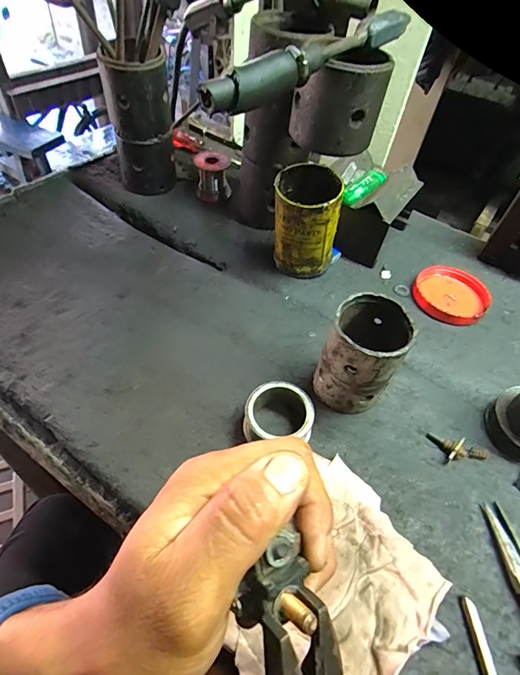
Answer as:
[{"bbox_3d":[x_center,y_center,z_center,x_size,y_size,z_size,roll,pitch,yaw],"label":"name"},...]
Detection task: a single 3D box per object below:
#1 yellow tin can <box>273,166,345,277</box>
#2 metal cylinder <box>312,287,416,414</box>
[{"bbox_3d":[0.053,-0.131,0.473,0.075,0.123,0.073,3,51,-4],"label":"yellow tin can"},{"bbox_3d":[0.094,0.019,0.369,0.064,0.108,0.072,29,54,17],"label":"metal cylinder"}]

